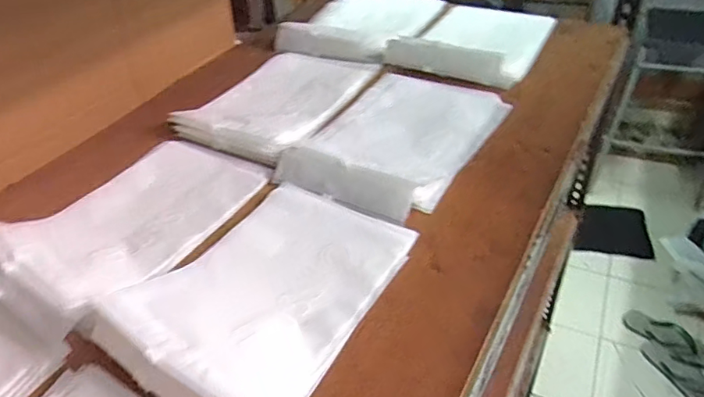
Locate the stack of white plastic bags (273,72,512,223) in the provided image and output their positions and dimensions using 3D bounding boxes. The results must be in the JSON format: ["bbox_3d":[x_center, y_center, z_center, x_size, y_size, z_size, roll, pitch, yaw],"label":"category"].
[{"bbox_3d":[0.060,-0.092,0.644,0.189,0.033,0.285,20,48,28],"label":"stack of white plastic bags"}]

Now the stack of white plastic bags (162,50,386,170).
[{"bbox_3d":[-0.102,-0.153,0.751,0.196,0.032,0.282,16,46,24],"label":"stack of white plastic bags"}]

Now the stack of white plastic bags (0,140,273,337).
[{"bbox_3d":[-0.237,0.013,0.554,0.182,0.039,0.279,18,47,26],"label":"stack of white plastic bags"}]

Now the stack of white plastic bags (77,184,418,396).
[{"bbox_3d":[-0.073,0.070,0.466,0.193,0.052,0.262,24,49,31],"label":"stack of white plastic bags"}]

